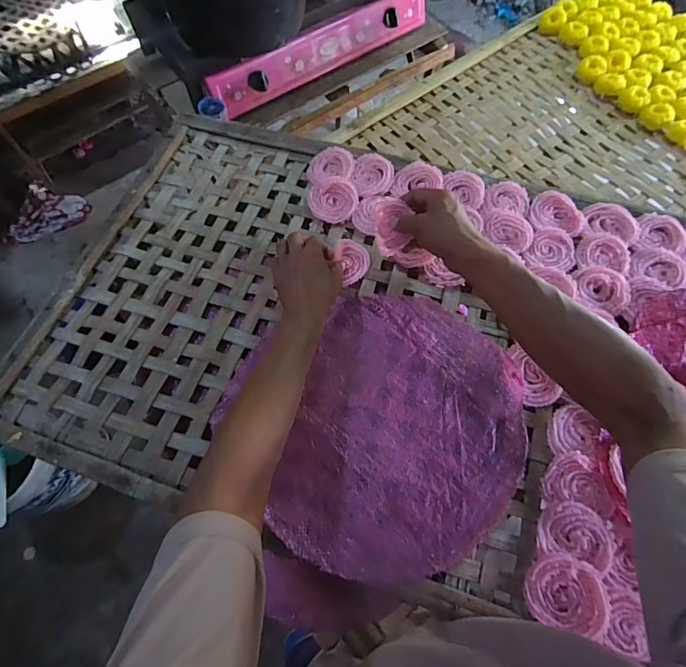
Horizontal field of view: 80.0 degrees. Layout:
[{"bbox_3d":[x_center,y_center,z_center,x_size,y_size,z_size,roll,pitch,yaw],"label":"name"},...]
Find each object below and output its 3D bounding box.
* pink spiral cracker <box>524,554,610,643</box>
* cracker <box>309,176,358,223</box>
[{"bbox_3d":[0.224,0.260,0.409,0.075,0.012,0.064,14,68,6],"label":"pink spiral cracker"},{"bbox_3d":[-0.016,-0.212,0.642,0.073,0.013,0.083,-7,67,-3],"label":"cracker"}]

